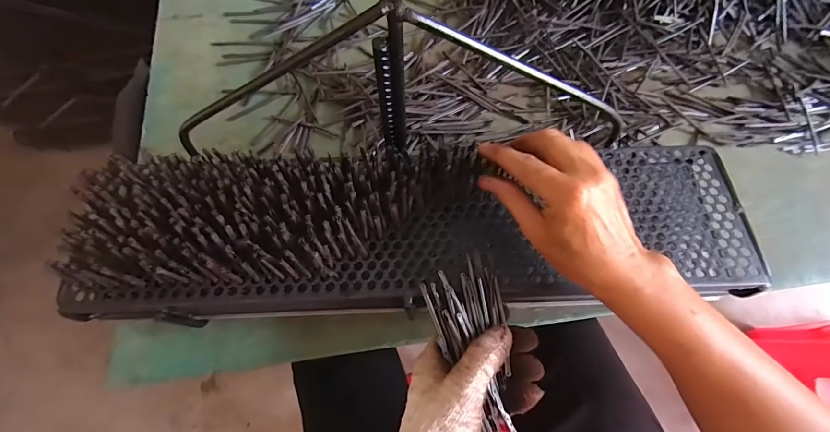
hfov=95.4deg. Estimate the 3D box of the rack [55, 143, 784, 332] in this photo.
[{"bbox_3d":[0.002,0.011,0.339,0.588,0.058,0.141,-3,70,-4],"label":"rack"}]

